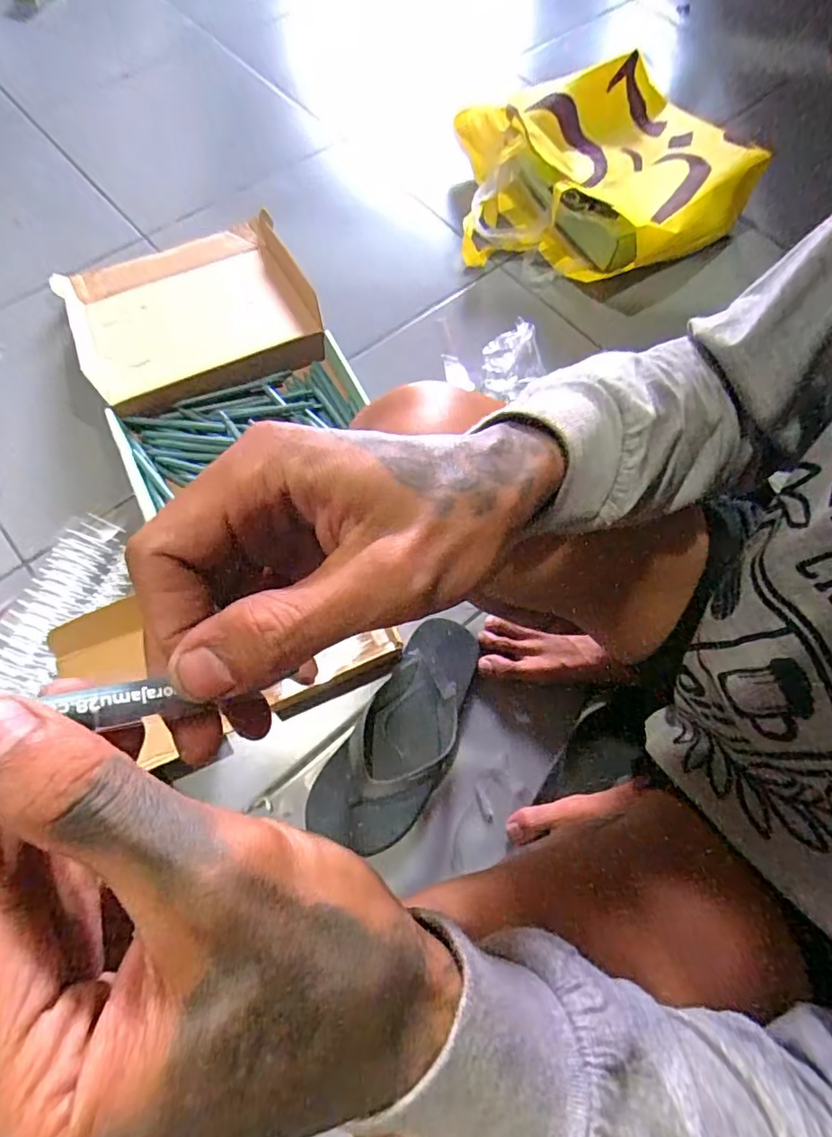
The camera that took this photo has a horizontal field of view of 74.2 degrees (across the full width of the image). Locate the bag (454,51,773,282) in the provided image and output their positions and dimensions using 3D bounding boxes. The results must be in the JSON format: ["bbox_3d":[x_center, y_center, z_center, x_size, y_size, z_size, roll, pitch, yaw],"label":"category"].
[{"bbox_3d":[0.282,-0.599,0.881,0.427,0.150,0.330,-26,71,-12],"label":"bag"}]

